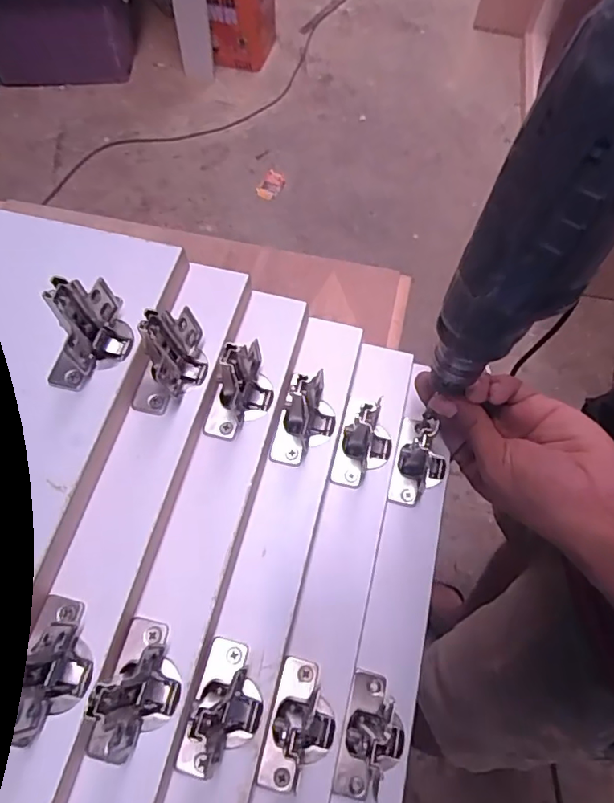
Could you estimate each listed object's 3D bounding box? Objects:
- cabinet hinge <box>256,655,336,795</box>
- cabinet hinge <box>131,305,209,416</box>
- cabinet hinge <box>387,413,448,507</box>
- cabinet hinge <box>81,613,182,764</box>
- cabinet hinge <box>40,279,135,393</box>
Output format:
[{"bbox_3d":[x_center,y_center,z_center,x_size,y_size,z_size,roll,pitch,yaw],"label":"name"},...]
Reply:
[{"bbox_3d":[-0.003,0.180,0.289,0.035,0.027,0.064,13,65,4],"label":"cabinet hinge"},{"bbox_3d":[-0.082,-0.025,0.306,0.035,0.047,0.054,10,65,3],"label":"cabinet hinge"},{"bbox_3d":[0.082,0.042,0.372,0.037,0.021,0.066,14,66,6],"label":"cabinet hinge"},{"bbox_3d":[-0.086,0.146,0.265,0.038,0.027,0.060,21,65,8],"label":"cabinet hinge"},{"bbox_3d":[-0.126,-0.039,0.291,0.055,0.051,0.029,-40,72,-19],"label":"cabinet hinge"}]

